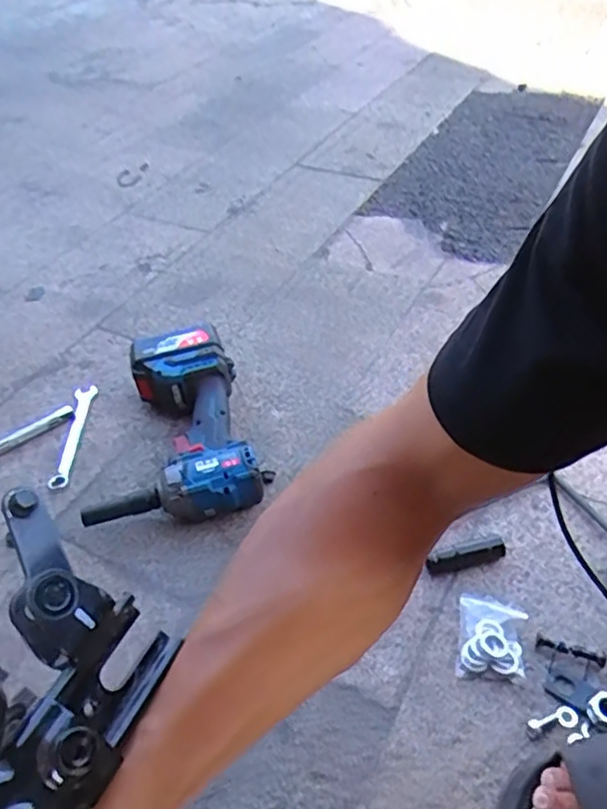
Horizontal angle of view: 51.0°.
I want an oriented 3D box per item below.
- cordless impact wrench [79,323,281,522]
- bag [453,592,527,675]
[{"bbox_3d":[-0.147,0.019,0.735,0.187,0.074,0.244,-8,44,-5],"label":"cordless impact wrench"},{"bbox_3d":[0.165,0.201,0.558,0.055,0.019,0.074,8,45,11],"label":"bag"}]

